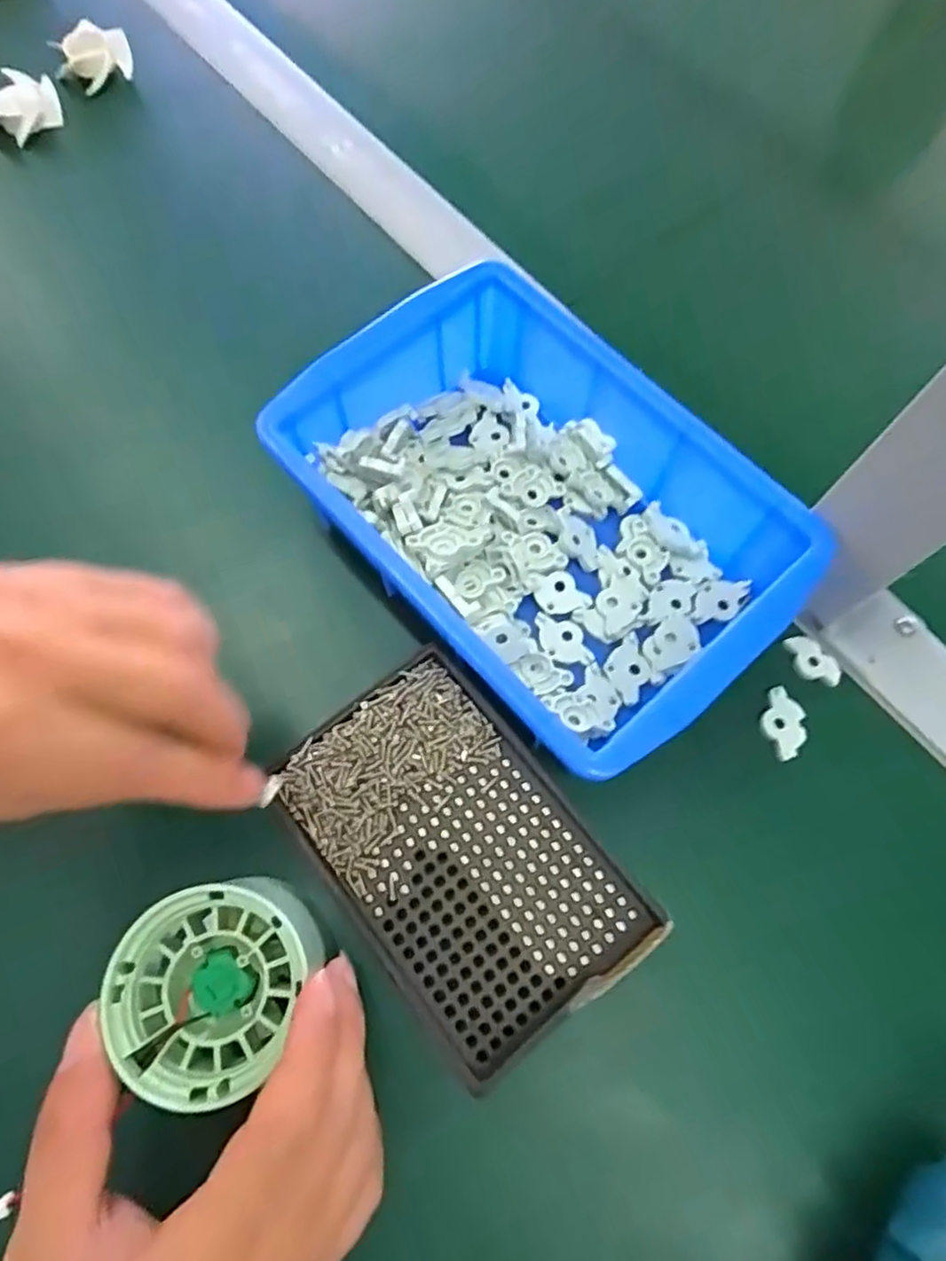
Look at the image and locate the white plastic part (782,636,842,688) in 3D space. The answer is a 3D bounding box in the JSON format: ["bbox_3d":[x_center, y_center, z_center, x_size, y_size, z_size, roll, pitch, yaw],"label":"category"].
[{"bbox_3d":[0.149,0.014,0.303,0.014,0.006,0.026,-40,75,-14],"label":"white plastic part"}]

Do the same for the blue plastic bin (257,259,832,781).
[{"bbox_3d":[0.026,-0.050,0.290,0.137,0.049,0.205,-41,76,-14],"label":"blue plastic bin"}]

